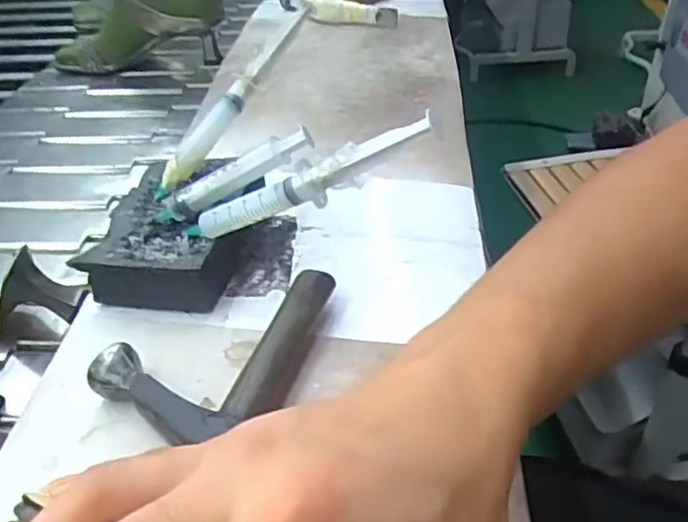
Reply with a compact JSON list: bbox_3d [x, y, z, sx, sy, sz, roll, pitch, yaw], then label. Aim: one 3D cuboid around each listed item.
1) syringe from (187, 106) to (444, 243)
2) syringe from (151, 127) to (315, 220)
[{"bbox_3d":[-0.023,-0.040,0.349,0.167,0.023,0.012,-20,26,30],"label":"syringe"},{"bbox_3d":[-0.069,-0.051,0.385,0.109,0.019,0.012,-26,32,14],"label":"syringe"}]

